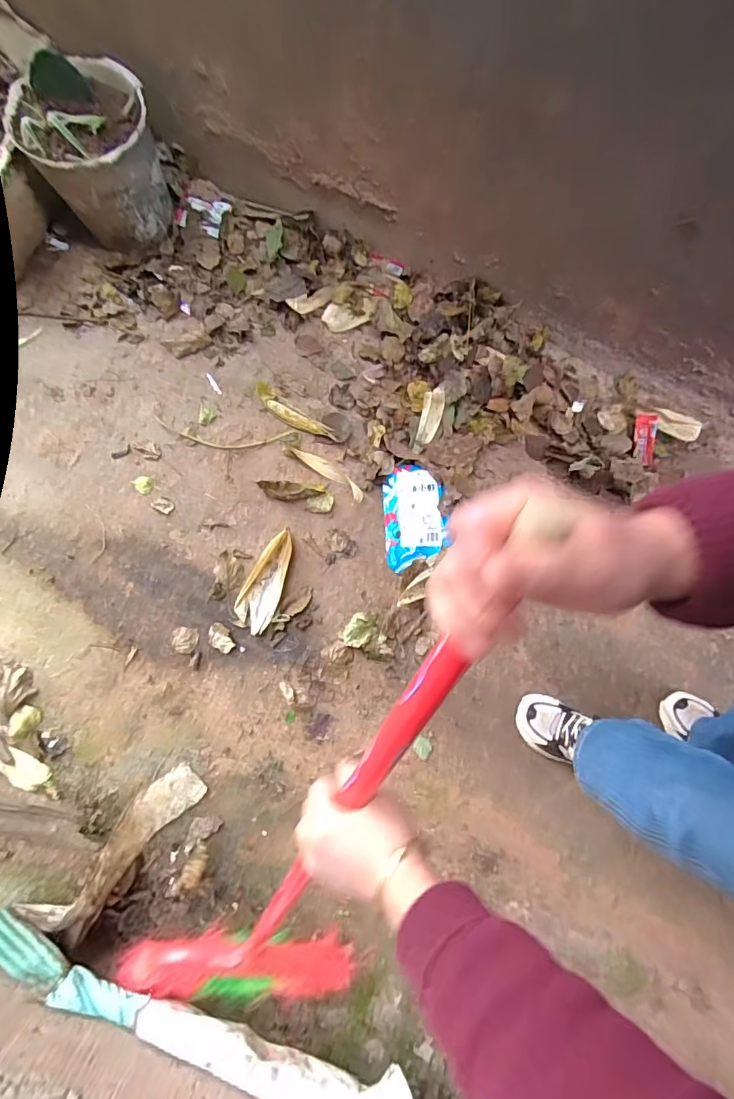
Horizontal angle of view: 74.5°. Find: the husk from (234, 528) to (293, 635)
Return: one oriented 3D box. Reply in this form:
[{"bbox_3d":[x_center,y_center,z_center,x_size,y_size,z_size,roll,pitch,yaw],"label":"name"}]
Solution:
[{"bbox_3d":[-0.188,0.060,0.937,0.079,0.025,0.195,27,76,1],"label":"husk"}]

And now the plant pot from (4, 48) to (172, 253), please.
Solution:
[{"bbox_3d":[-0.552,-0.815,1.003,0.242,0.238,0.242,1,77,-6],"label":"plant pot"}]

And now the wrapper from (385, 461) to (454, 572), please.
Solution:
[{"bbox_3d":[0.095,-0.067,0.968,0.119,0.025,0.205,-1,77,-6],"label":"wrapper"}]

